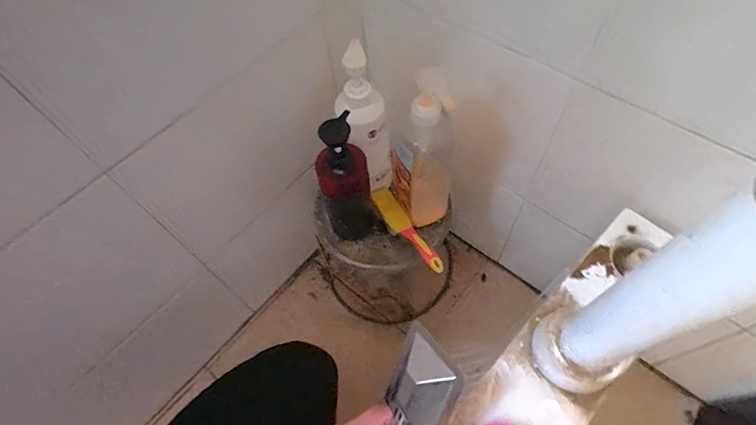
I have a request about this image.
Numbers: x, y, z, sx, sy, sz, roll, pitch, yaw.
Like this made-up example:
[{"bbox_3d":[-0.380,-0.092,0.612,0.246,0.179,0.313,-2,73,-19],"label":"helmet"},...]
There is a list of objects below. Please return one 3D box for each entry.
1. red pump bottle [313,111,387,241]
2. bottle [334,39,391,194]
[{"bbox_3d":[-0.041,-0.038,0.585,0.074,0.212,0.060,-11,60,-2],"label":"red pump bottle"},{"bbox_3d":[-0.019,-0.113,0.589,0.067,0.233,0.056,-37,64,-16],"label":"bottle"}]

